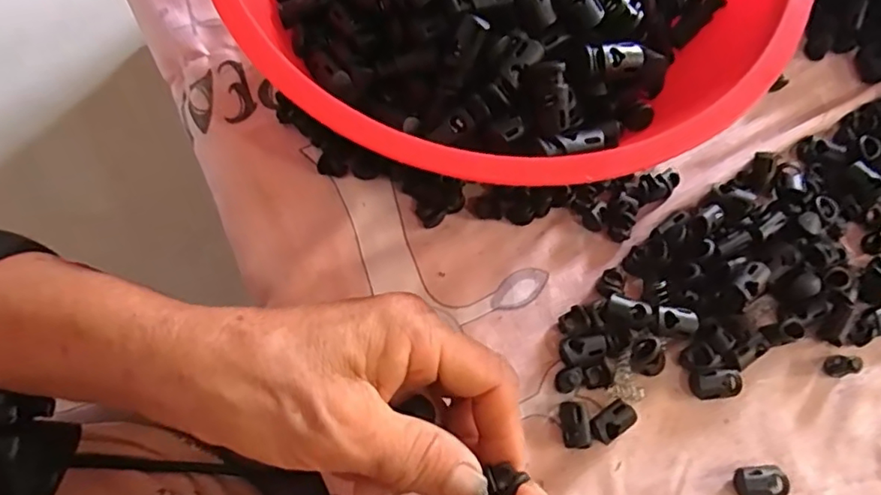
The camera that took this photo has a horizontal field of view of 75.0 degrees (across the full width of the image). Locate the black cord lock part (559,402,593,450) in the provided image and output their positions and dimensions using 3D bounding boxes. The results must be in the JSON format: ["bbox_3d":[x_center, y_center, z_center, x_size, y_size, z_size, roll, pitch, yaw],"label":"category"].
[{"bbox_3d":[0.060,0.079,0.254,0.012,0.012,0.021,-11,74,-5],"label":"black cord lock part"}]

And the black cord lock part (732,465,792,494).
[{"bbox_3d":[0.141,0.104,0.254,0.022,0.008,0.014,-6,73,-4],"label":"black cord lock part"}]

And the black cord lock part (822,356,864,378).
[{"bbox_3d":[0.187,0.055,0.267,0.009,0.014,0.010,-6,73,-4],"label":"black cord lock part"}]

